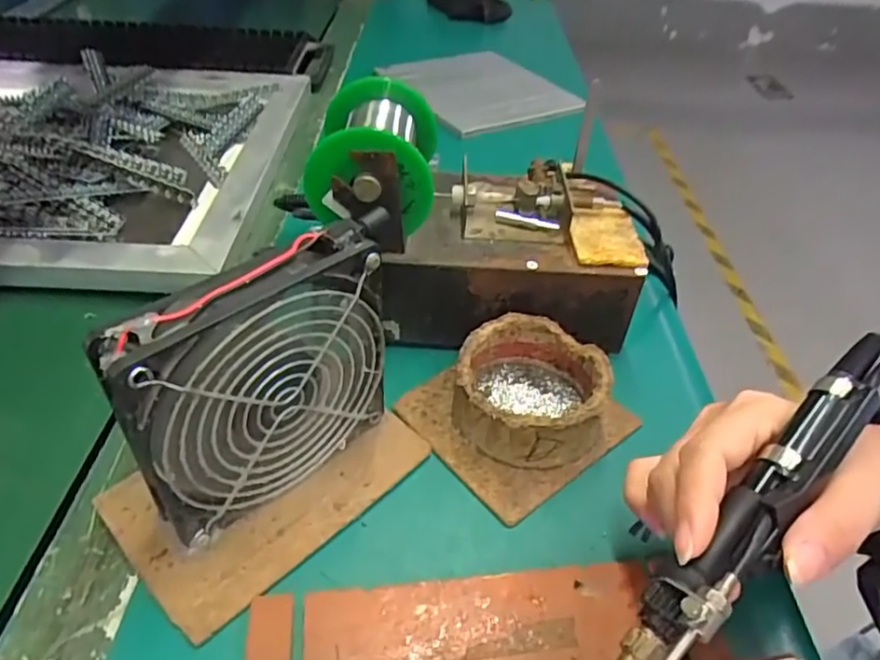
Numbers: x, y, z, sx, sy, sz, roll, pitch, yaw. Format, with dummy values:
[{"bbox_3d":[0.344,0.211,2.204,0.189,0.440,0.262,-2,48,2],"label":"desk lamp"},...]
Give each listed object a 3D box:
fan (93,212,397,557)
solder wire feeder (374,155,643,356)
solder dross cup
[{"bbox_3d":[-0.076,0.027,0.279,0.024,0.126,0.121,35,51,30],"label":"fan"},{"bbox_3d":[0.044,-0.053,0.408,0.160,0.080,0.118,6,43,3],"label":"solder wire feeder"},{"bbox_3d":[0.051,0.034,0.346,0.080,0.039,0.081,2,43,-2],"label":"solder dross cup"}]

